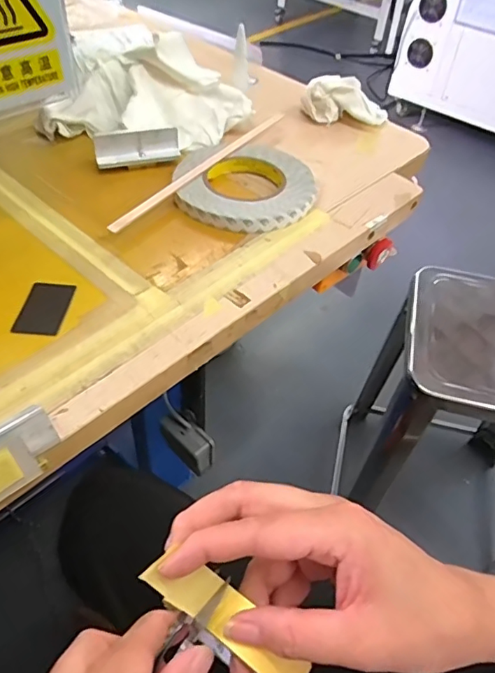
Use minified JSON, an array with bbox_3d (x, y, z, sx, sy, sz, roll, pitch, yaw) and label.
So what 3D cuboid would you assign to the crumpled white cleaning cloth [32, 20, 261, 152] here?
[{"bbox_3d":[-0.118,-0.287,0.608,0.240,0.074,0.161,5,47,1],"label":"crumpled white cleaning cloth"}]

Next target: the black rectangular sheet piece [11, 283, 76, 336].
[{"bbox_3d":[-0.159,-0.023,0.410,0.036,0.004,0.056,4,47,0],"label":"black rectangular sheet piece"}]

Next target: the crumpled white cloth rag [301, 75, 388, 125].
[{"bbox_3d":[0.121,-0.292,0.651,0.100,0.050,0.034,1,47,-2],"label":"crumpled white cloth rag"}]

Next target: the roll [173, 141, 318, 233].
[{"bbox_3d":[-0.004,-0.159,0.538,0.136,0.018,0.153,-5,48,-8],"label":"roll"}]

